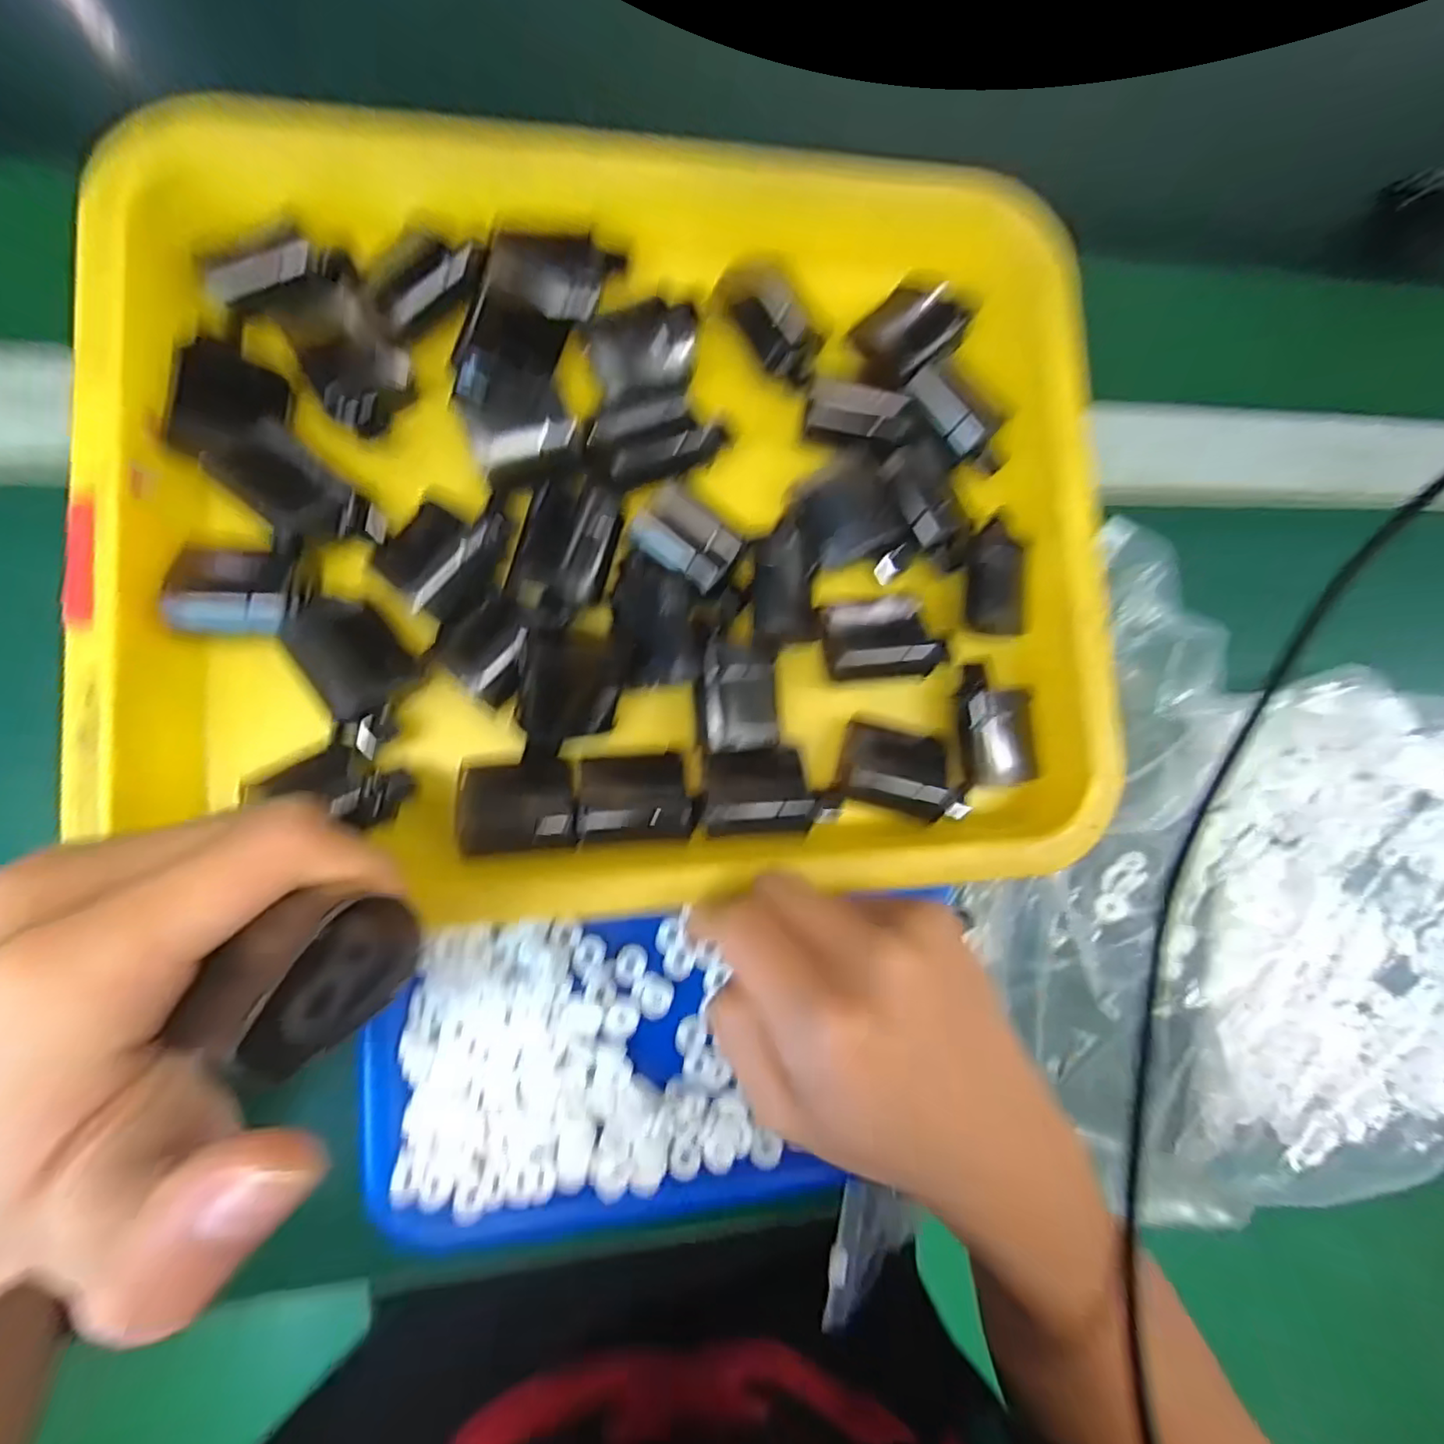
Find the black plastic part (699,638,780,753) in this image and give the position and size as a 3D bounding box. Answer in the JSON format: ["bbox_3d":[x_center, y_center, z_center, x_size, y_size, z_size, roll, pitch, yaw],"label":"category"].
[{"bbox_3d":[0.008,-0.010,0.251,0.032,0.013,0.043,-3,87,-8],"label":"black plastic part"}]

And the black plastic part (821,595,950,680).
[{"bbox_3d":[0.070,-0.036,0.262,0.052,0.013,0.033,-1,87,-8],"label":"black plastic part"}]

